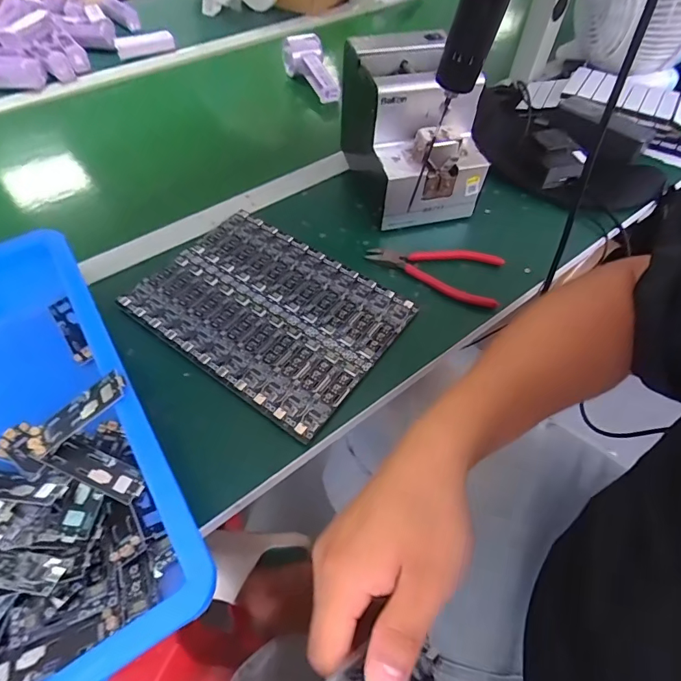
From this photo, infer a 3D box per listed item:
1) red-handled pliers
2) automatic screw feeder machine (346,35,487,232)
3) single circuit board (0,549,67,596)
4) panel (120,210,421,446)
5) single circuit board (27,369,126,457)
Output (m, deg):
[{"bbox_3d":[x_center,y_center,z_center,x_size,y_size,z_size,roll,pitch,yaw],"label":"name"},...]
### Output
[{"bbox_3d":[0.105,-0.078,0.490,0.150,0.015,0.072,10,56,5],"label":"red-handled pliers"},{"bbox_3d":[0.087,-0.247,0.524,0.126,0.150,0.173,-11,57,-9],"label":"automatic screw feeder machine"},{"bbox_3d":[-0.226,0.151,0.289,0.084,0.005,0.023,6,41,8],"label":"single circuit board"},{"bbox_3d":[-0.077,-0.038,0.451,0.254,0.008,0.184,32,61,19],"label":"panel"},{"bbox_3d":[-0.192,0.054,0.318,0.088,0.006,0.025,-36,60,9],"label":"single circuit board"}]

